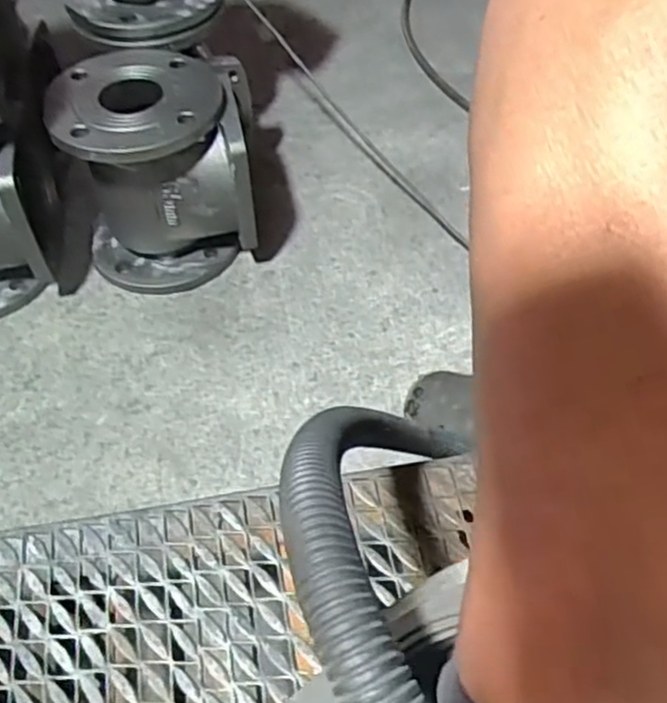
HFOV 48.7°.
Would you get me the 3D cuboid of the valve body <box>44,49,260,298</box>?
[{"bbox_3d":[-0.177,-0.197,0.805,0.208,0.210,0.168,-14,52,-11],"label":"valve body"}]

